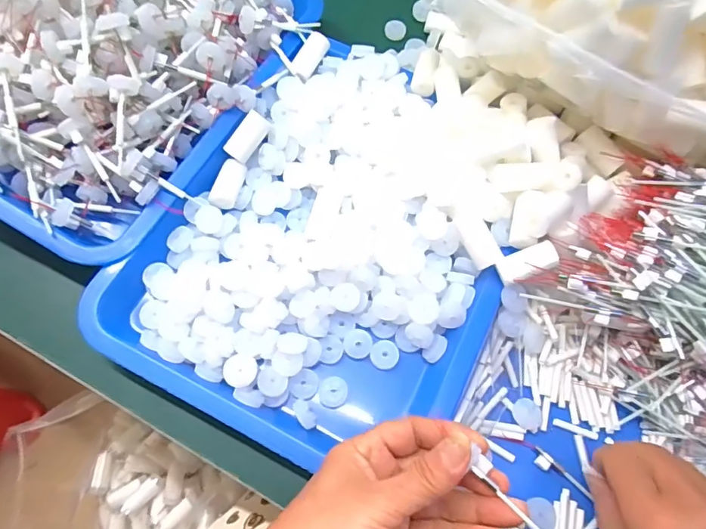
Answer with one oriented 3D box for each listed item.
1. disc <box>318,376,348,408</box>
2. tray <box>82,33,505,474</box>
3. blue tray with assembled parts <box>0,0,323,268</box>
[{"bbox_3d":[-0.014,0.090,0.337,0.019,0.006,0.020,1,67,-2],"label":"disc"},{"bbox_3d":[-0.006,-0.020,0.370,0.244,0.040,0.308,31,70,10],"label":"tray"},{"bbox_3d":[-0.198,-0.192,0.367,0.244,0.111,0.312,29,69,10],"label":"blue tray with assembled parts"}]

